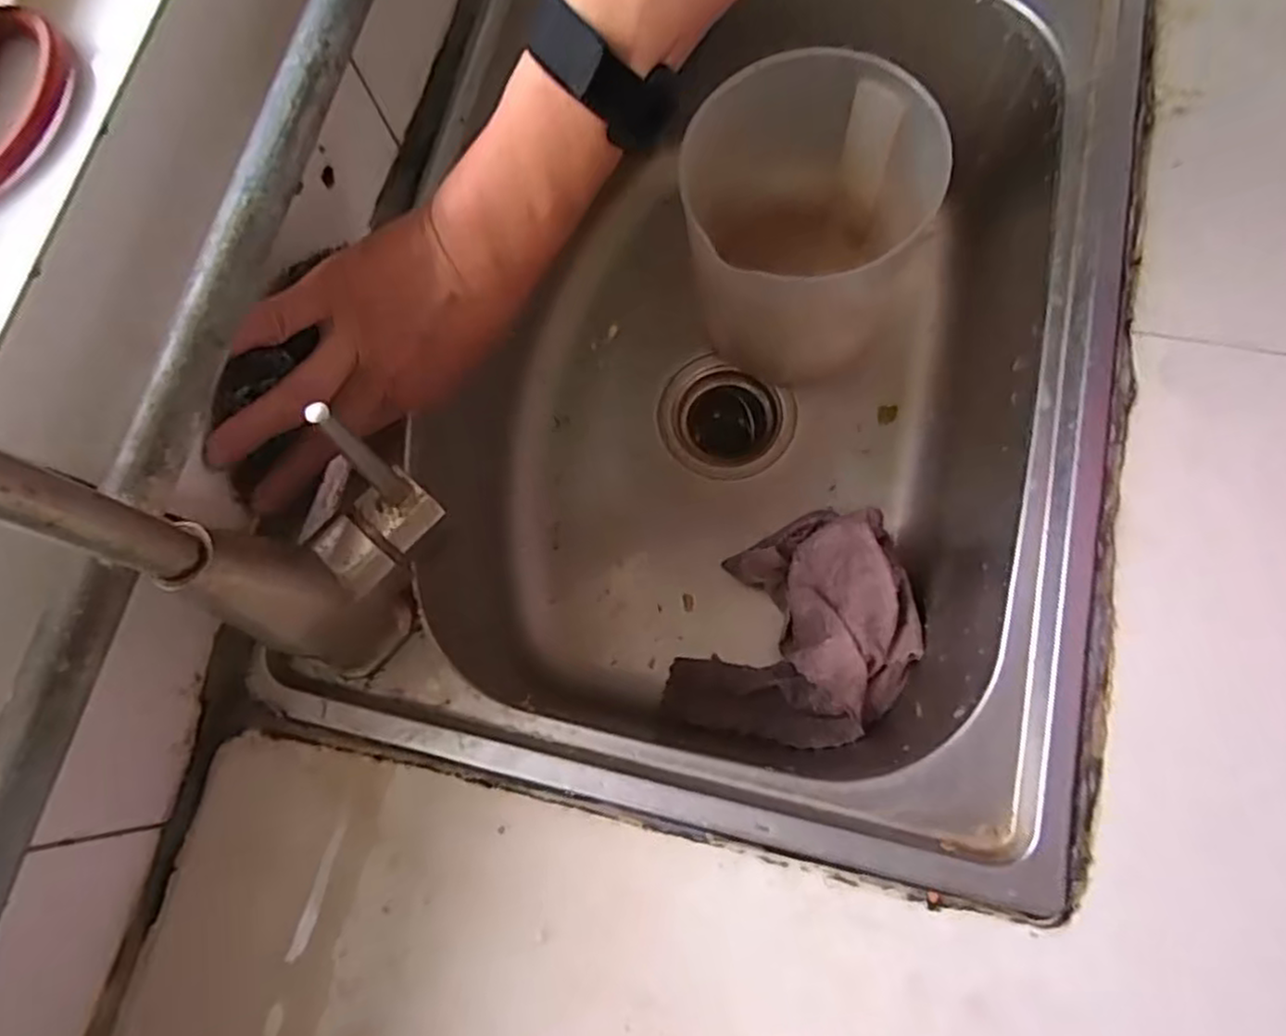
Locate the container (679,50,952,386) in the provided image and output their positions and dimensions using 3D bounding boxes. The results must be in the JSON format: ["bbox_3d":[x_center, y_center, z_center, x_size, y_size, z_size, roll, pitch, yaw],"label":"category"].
[{"bbox_3d":[0.113,-0.208,0.550,0.154,0.189,0.154,8,75,8],"label":"container"}]

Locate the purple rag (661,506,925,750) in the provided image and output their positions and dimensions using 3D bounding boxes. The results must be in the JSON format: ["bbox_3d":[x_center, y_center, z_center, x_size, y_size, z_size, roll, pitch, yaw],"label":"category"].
[{"bbox_3d":[0.104,0.071,0.513,0.149,0.071,0.161,9,75,8],"label":"purple rag"}]

